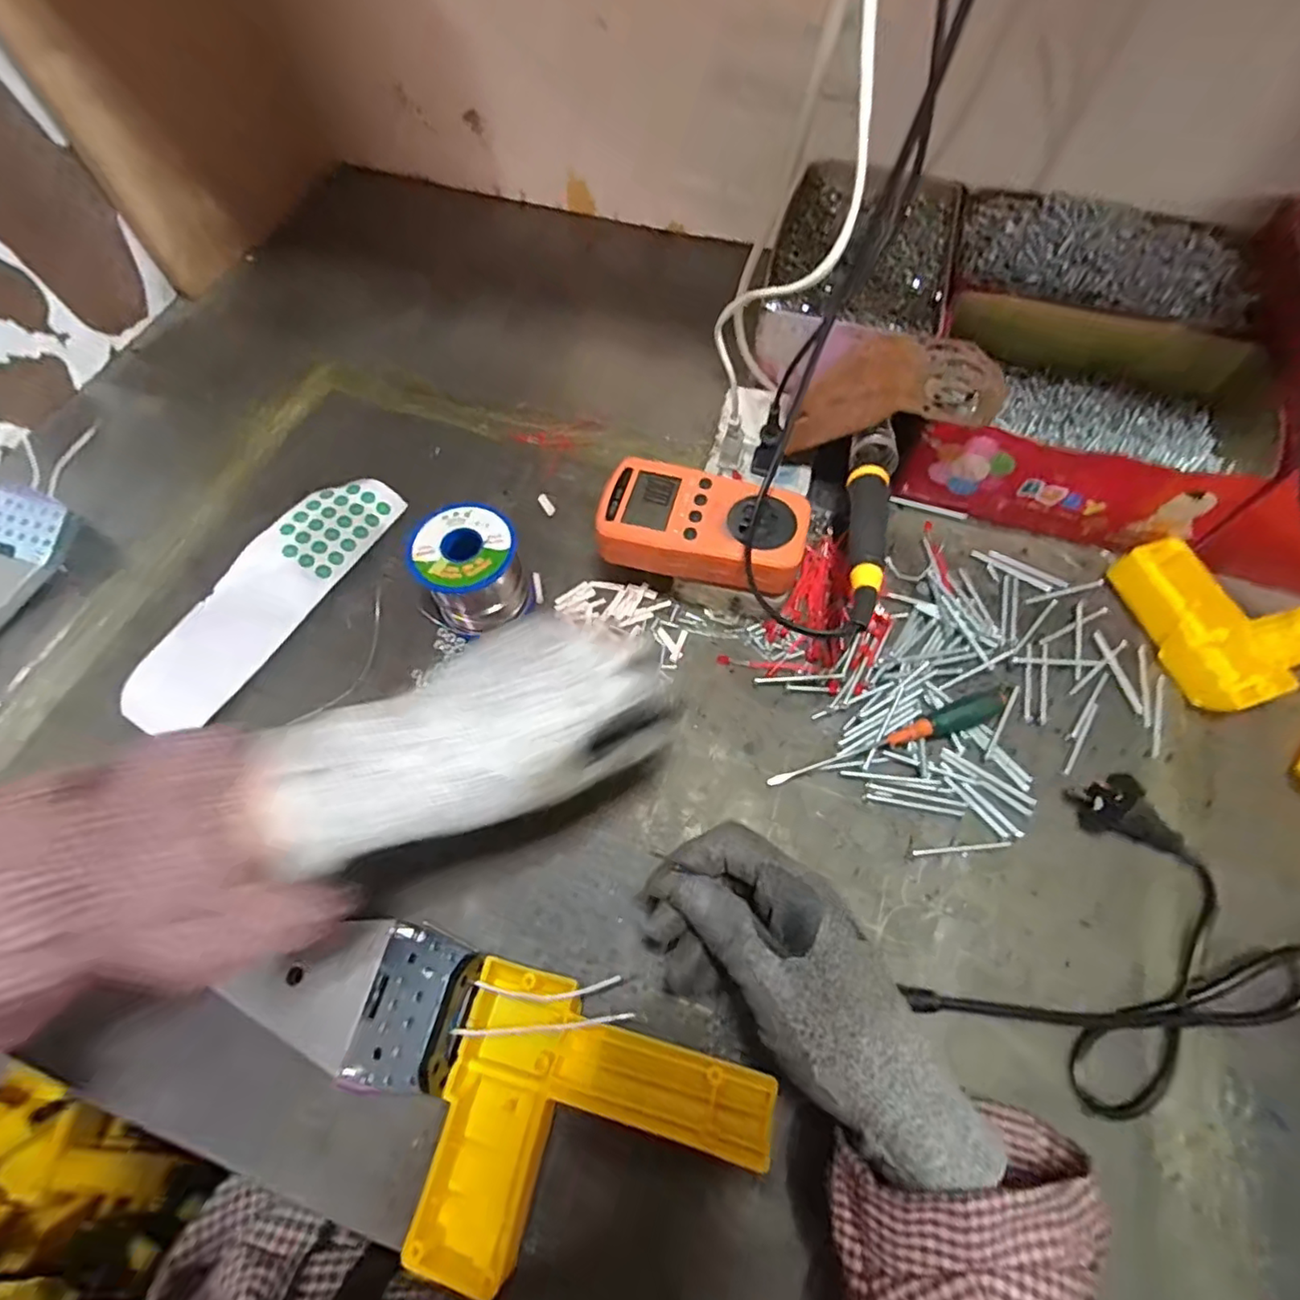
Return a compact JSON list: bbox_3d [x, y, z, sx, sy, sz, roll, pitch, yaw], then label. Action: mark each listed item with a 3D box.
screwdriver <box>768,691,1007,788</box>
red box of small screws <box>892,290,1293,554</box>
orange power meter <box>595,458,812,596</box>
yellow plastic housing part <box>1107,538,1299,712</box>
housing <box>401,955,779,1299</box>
[{"bbox_3d":[0.145,0.056,0.367,0.150,0.020,0.015,-18,64,-9],"label":"screwdriver"},{"bbox_3d":[0.320,-0.160,0.447,0.220,0.081,0.156,18,64,9],"label":"red box of small screws"},{"bbox_3d":[0.032,-0.076,0.387,0.125,0.028,0.074,13,65,6],"label":"orange power meter"},{"bbox_3d":[0.402,-0.029,0.408,0.143,0.026,0.115,-15,63,-8],"label":"yellow plastic housing part"},{"bbox_3d":[-0.026,0.218,0.273,0.141,0.044,0.112,13,63,7],"label":"housing"}]

